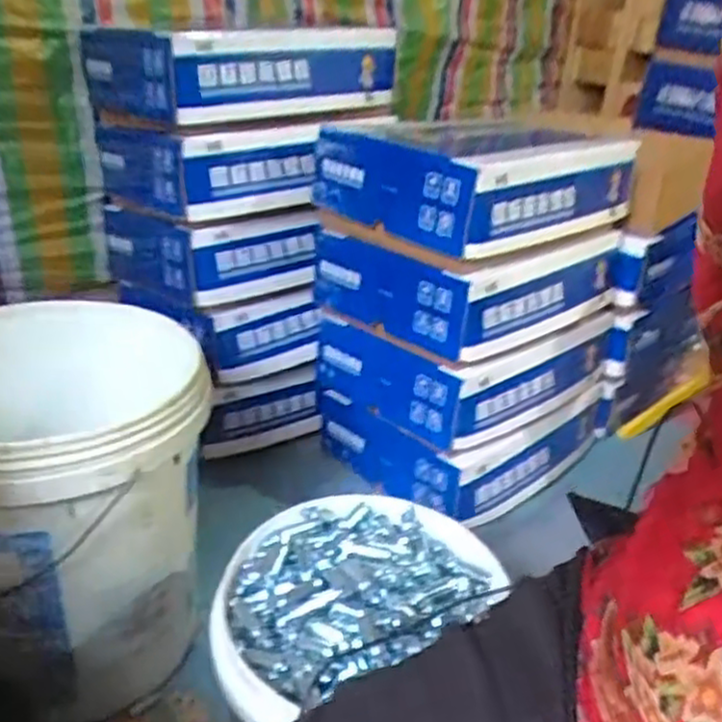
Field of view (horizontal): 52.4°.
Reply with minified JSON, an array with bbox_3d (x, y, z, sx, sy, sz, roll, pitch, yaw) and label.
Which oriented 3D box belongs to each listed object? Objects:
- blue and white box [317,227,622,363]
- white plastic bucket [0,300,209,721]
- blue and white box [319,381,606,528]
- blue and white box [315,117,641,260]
[{"bbox_3d":[0.158,-0.149,1.137,0.360,0.149,0.332,-19,37,-39],"label":"blue and white box"},{"bbox_3d":[-0.323,0.155,0.812,0.298,0.351,0.310,2,28,-9],"label":"white plastic bucket"},{"bbox_3d":[0.175,0.091,1.249,0.394,0.136,0.323,-19,37,-39],"label":"blue and white box"},{"bbox_3d":[0.155,-0.281,1.082,0.395,0.132,0.351,-18,36,-38],"label":"blue and white box"}]

